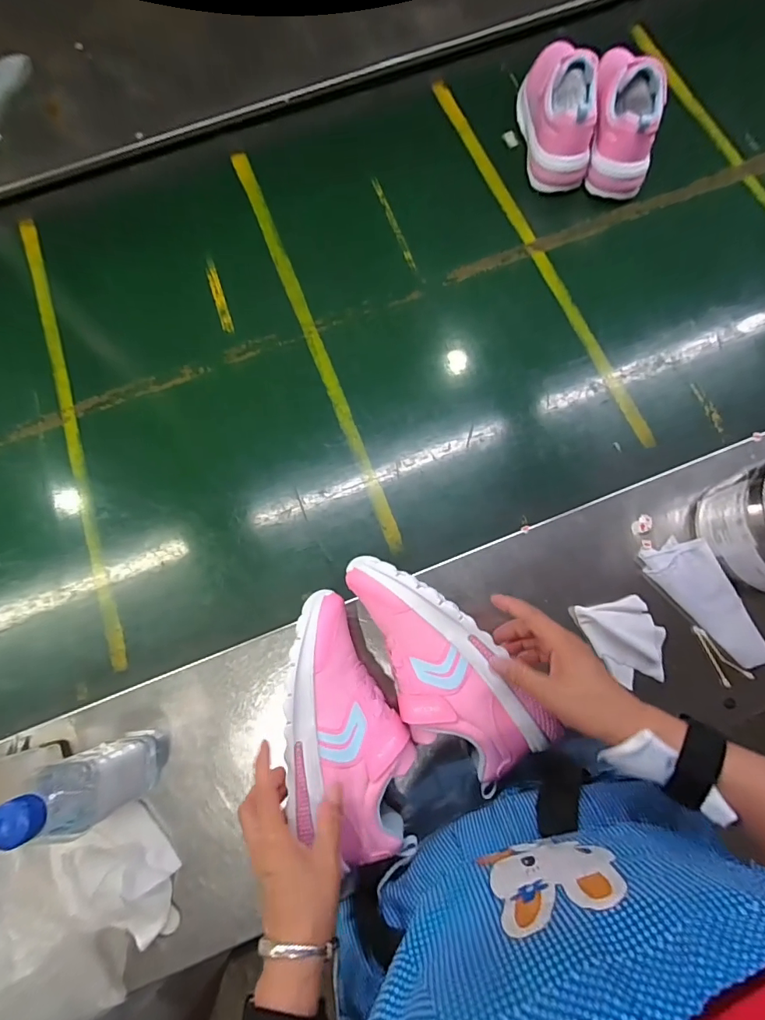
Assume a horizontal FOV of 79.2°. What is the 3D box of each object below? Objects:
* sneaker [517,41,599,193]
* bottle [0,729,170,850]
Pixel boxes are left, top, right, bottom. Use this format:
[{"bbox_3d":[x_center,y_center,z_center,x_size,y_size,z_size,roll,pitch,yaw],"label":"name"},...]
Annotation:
[{"bbox_3d":[0.255,-0.585,0.669,0.073,0.117,0.192,-6,76,-1],"label":"sneaker"},{"bbox_3d":[-0.266,0.251,0.413,0.067,0.165,0.061,1,76,1],"label":"bottle"}]

